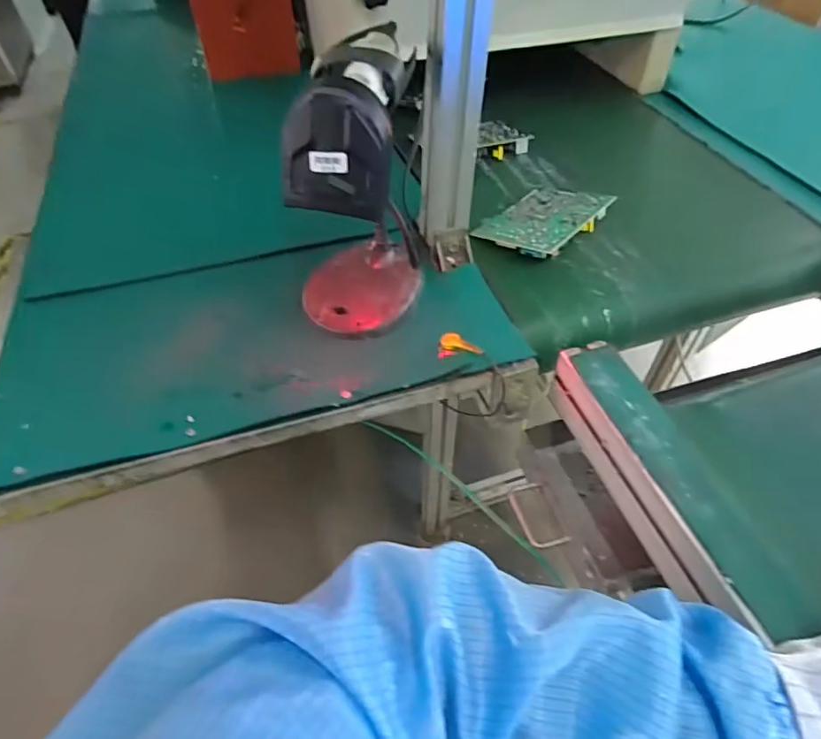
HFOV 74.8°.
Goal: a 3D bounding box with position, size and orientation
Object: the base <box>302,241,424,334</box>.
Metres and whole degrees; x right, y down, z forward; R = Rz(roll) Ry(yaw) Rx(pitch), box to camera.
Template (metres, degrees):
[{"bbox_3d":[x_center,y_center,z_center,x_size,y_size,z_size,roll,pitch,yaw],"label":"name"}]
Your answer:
[{"bbox_3d":[-0.048,-0.081,0.528,0.095,0.018,0.121,24,54,21],"label":"base"}]

